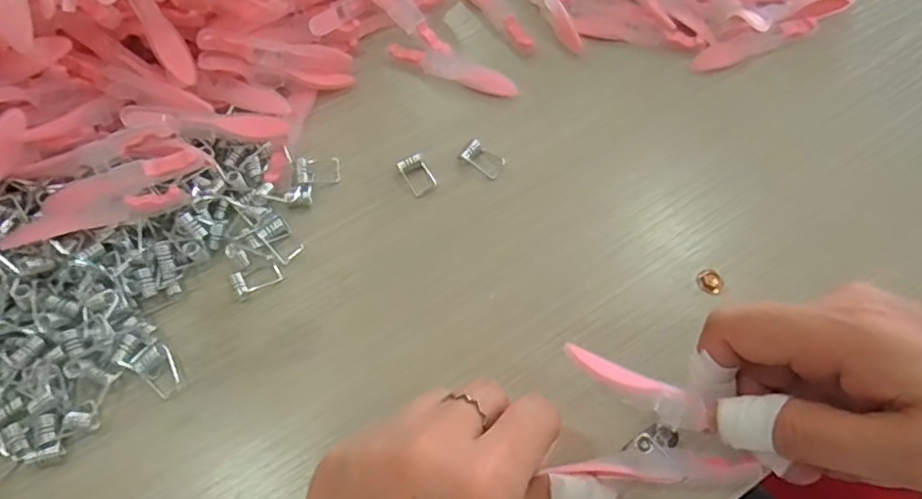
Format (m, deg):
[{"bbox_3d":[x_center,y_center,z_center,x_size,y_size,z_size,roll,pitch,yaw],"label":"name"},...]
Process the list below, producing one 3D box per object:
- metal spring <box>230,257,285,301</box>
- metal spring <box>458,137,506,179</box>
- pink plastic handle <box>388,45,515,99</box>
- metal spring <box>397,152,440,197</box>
[{"bbox_3d":[-0.098,0.013,0.291,0.022,0.004,0.012,-28,66,-12],"label":"metal spring"},{"bbox_3d":[0.012,-0.047,0.317,0.022,0.005,0.015,31,68,16],"label":"metal spring"},{"bbox_3d":[-0.004,-0.104,0.347,0.077,0.004,0.018,20,66,11],"label":"pink plastic handle"},{"bbox_3d":[-0.023,-0.040,0.315,0.014,0.004,0.023,-28,66,-12],"label":"metal spring"}]

